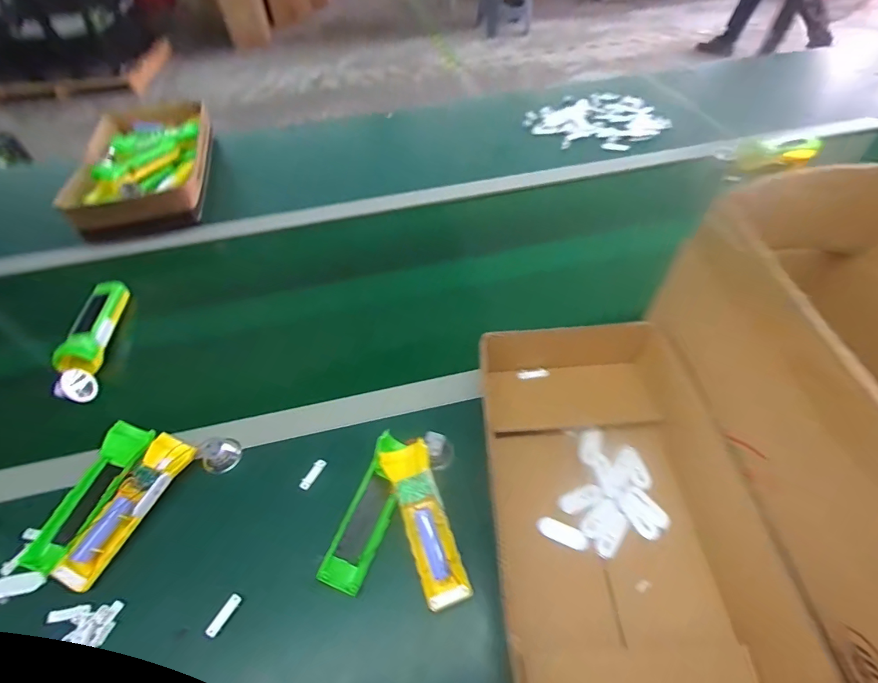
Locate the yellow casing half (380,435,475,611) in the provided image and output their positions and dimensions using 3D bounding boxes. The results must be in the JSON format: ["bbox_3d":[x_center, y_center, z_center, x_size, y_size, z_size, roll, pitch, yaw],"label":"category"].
[{"bbox_3d":[-0.014,0.184,0.442,0.048,0.026,0.156,-17,53,-11],"label":"yellow casing half"}]

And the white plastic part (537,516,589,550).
[{"bbox_3d":[0.129,0.198,0.442,0.051,0.010,0.021,15,54,14],"label":"white plastic part"}]

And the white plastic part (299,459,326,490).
[{"bbox_3d":[-0.147,0.155,0.495,0.010,0.008,0.038,24,57,20],"label":"white plastic part"}]

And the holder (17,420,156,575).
[{"bbox_3d":[-0.387,0.168,0.474,0.054,0.029,0.160,16,54,15],"label":"holder"}]

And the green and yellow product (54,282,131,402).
[{"bbox_3d":[-0.497,-0.012,0.606,0.049,0.048,0.199,-13,52,-7],"label":"green and yellow product"}]

